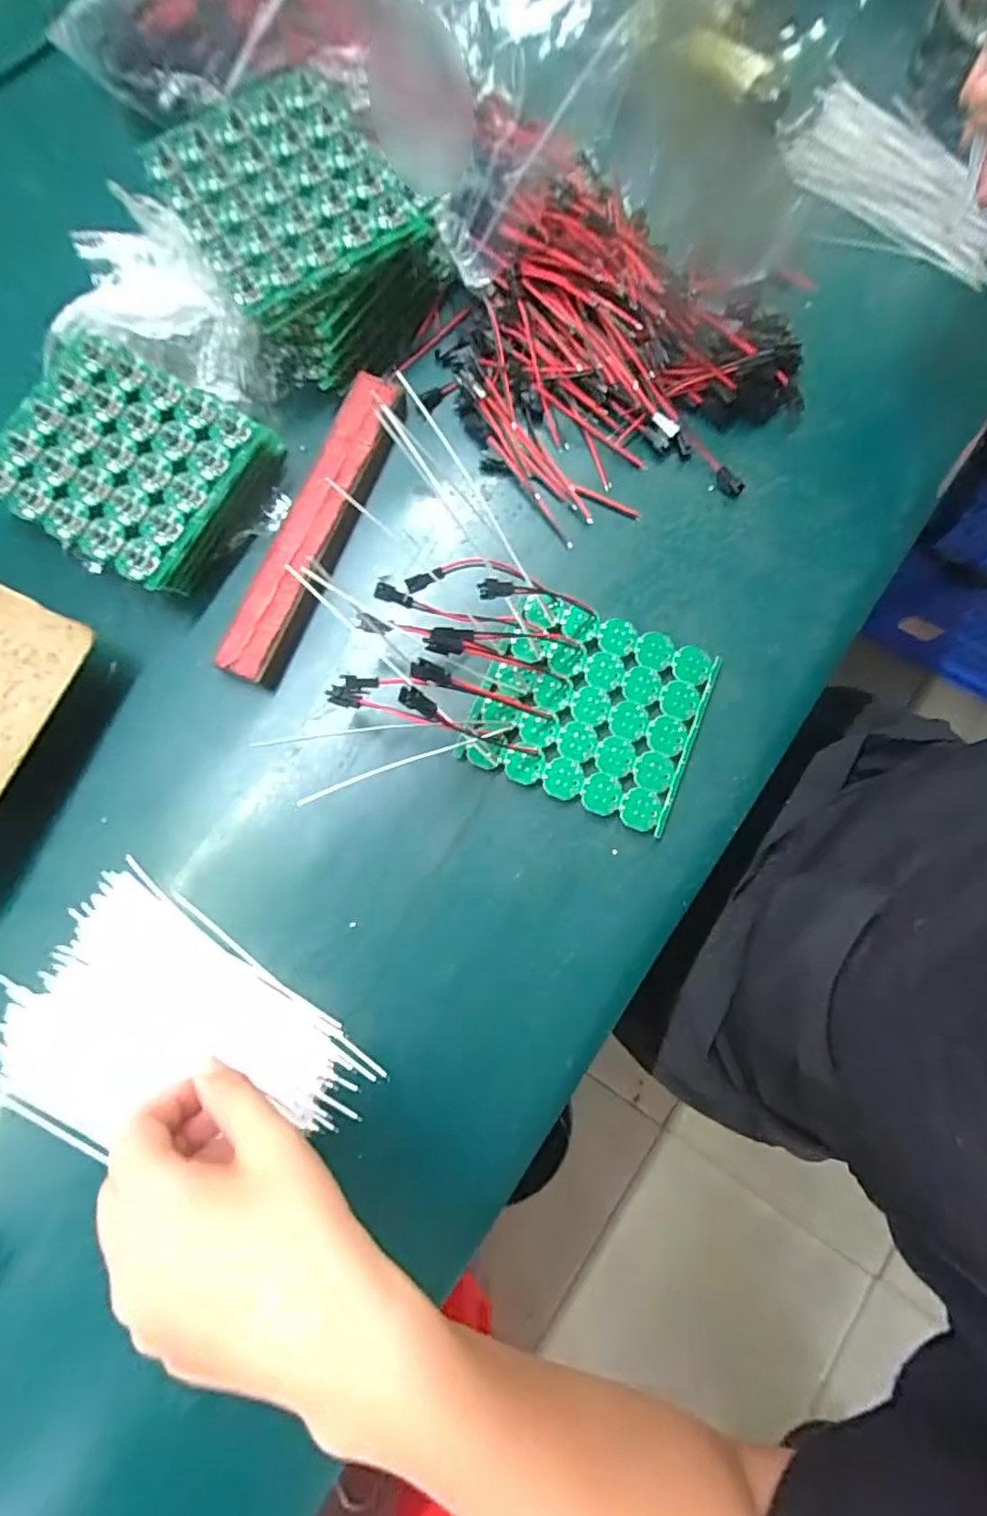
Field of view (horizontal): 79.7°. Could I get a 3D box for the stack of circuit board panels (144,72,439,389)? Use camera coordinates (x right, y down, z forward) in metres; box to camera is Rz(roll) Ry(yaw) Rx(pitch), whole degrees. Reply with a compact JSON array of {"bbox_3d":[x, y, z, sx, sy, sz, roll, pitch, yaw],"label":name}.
[{"bbox_3d":[-0.104,-0.299,0.343,0.124,0.067,0.128,-34,82,-7],"label":"stack of circuit board panels"}]

